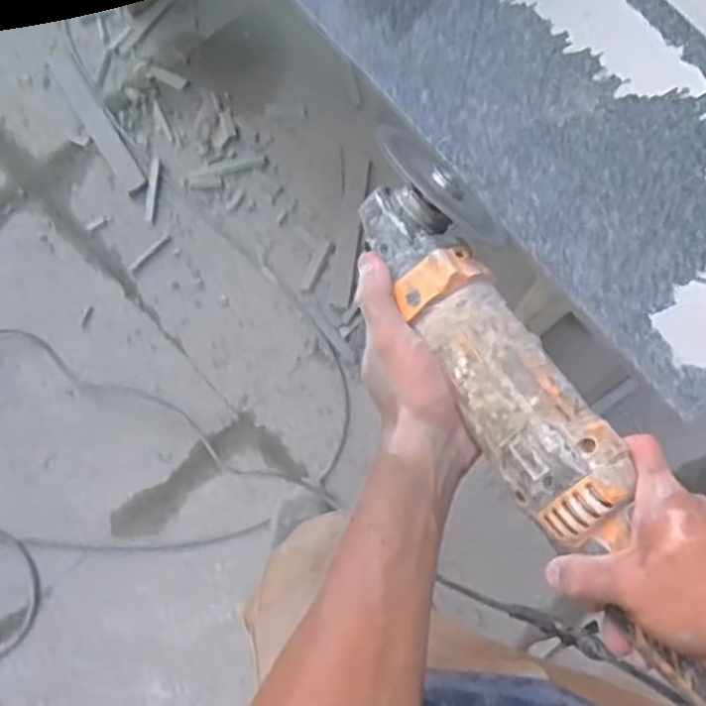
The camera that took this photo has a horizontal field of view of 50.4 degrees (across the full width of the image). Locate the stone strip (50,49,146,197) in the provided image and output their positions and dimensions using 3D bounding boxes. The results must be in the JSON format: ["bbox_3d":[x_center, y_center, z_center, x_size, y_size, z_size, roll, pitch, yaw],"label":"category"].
[{"bbox_3d":[-0.446,-0.410,1.303,0.044,0.009,0.297,-31,76,-6],"label":"stone strip"}]

